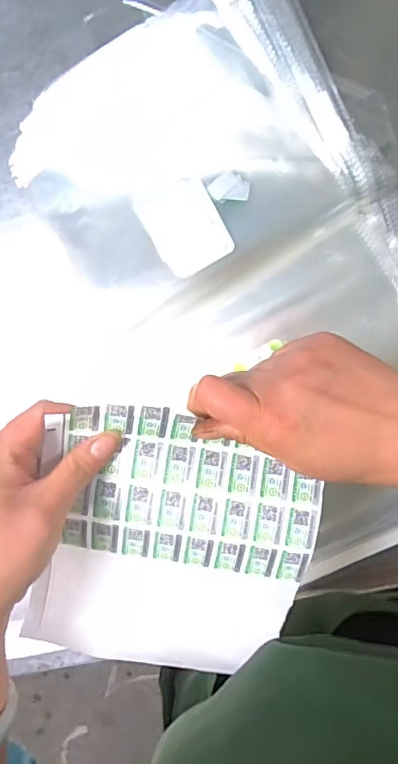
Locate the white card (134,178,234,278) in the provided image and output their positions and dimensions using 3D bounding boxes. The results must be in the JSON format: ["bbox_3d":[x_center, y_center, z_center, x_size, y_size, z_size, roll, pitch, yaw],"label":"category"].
[{"bbox_3d":[-0.013,-0.144,0.482,0.064,0.004,0.090,-29,81,10],"label":"white card"}]

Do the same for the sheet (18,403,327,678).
[{"bbox_3d":[-0.016,0.103,0.343,0.167,0.027,0.173,11,107,-1],"label":"sheet"}]

